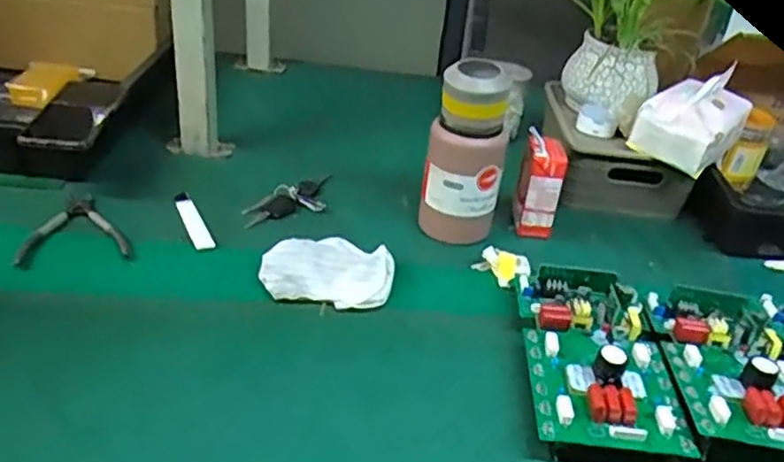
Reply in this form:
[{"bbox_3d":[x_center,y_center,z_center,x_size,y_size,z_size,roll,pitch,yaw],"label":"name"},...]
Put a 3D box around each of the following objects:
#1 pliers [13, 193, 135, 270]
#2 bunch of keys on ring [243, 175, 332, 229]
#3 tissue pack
[{"bbox_3d":[-0.343,-0.006,0.752,0.107,0.011,0.127,-8,35,-21],"label":"pliers"},{"bbox_3d":[-0.121,-0.037,0.859,0.049,0.018,0.151,29,39,32],"label":"bunch of keys on ring"},{"bbox_3d":[0.378,-0.145,0.874,0.130,0.088,0.100,-24,43,-39],"label":"tissue pack"}]

